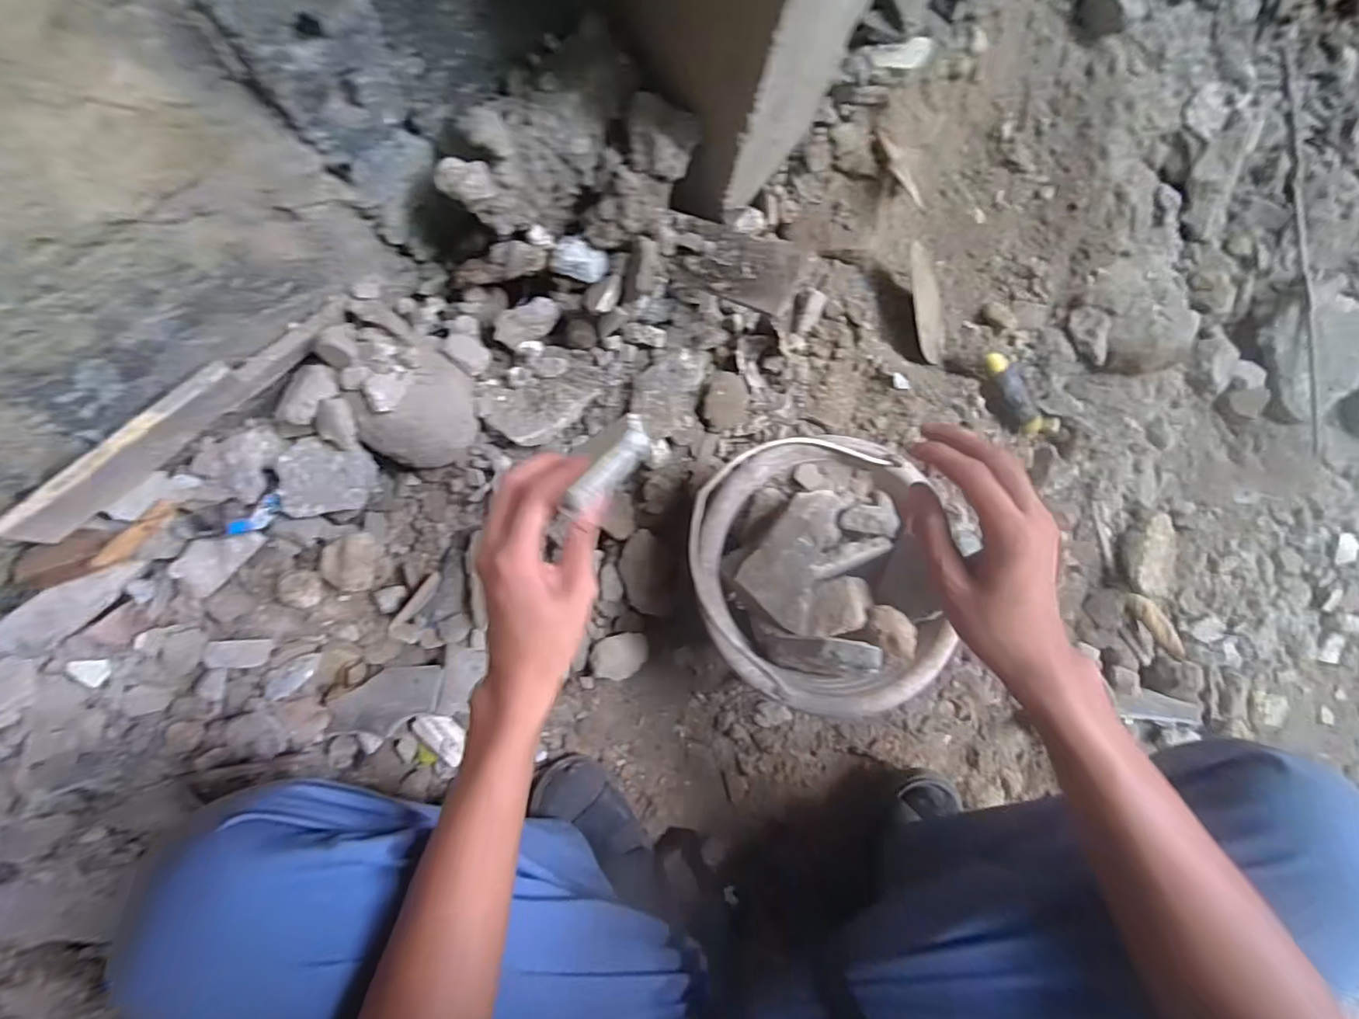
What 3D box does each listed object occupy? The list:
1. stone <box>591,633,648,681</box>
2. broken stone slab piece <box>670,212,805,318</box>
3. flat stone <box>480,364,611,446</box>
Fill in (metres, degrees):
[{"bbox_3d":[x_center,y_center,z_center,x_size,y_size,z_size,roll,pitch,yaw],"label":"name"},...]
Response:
[{"bbox_3d":[-0.065,0.159,0.638,0.059,0.058,0.048,-5,86,-7],"label":"stone"},{"bbox_3d":[0.044,-0.228,0.538,0.134,0.012,0.071,24,84,19],"label":"broken stone slab piece"},{"bbox_3d":[-0.131,-0.105,0.587,0.125,0.020,0.065,-17,88,-8],"label":"flat stone"}]

